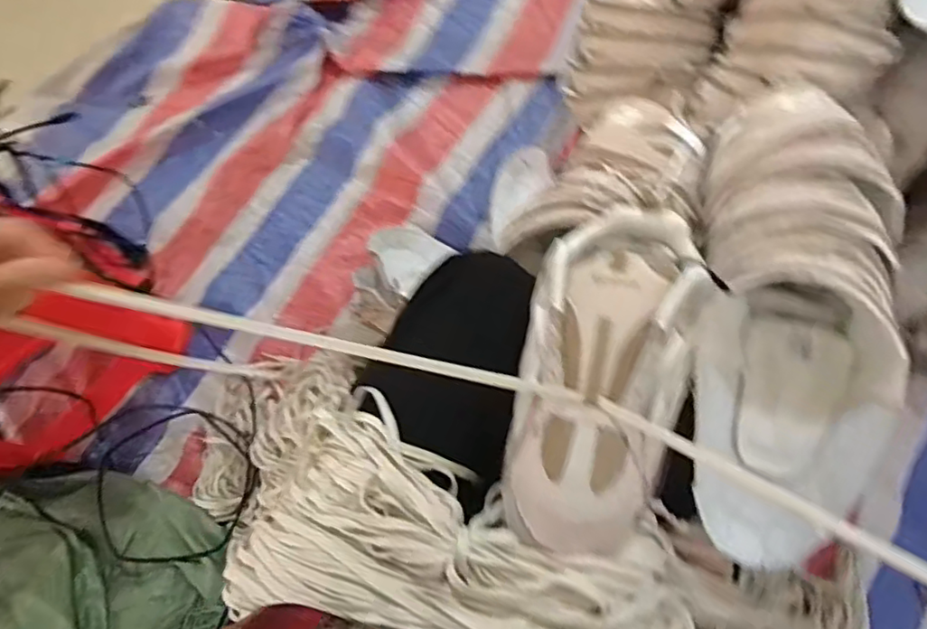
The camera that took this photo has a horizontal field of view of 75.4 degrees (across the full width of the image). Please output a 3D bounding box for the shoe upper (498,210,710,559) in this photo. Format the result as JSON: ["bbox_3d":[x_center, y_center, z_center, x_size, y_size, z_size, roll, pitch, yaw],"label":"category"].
[{"bbox_3d":[0.112,0.043,0.450,0.127,0.071,0.256,11,74,7],"label":"shoe upper"}]

